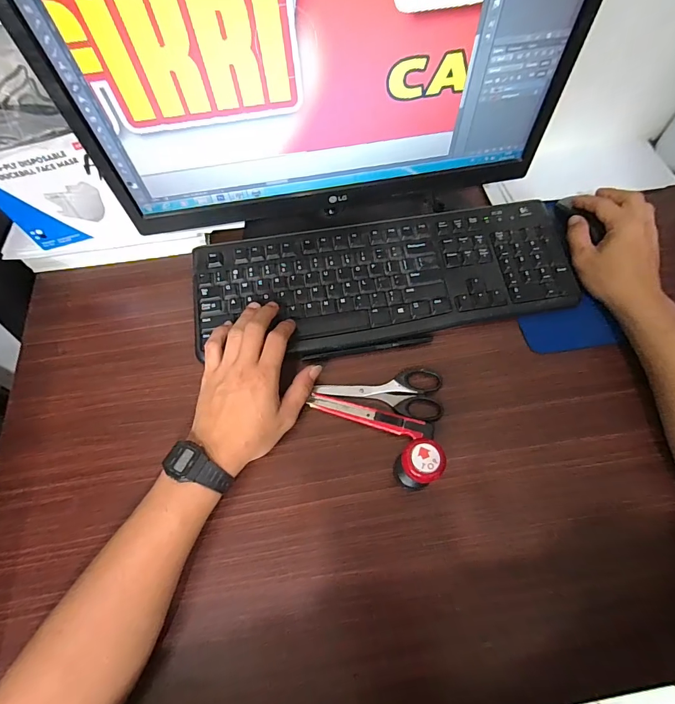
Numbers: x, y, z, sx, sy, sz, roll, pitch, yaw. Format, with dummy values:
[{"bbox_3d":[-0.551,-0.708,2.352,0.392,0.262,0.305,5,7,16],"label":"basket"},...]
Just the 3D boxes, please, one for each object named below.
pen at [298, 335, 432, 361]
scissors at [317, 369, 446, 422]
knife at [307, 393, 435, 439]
[{"bbox_3d":[0.035,-0.004,0.425,0.145,0.006,0.007,-9,72,-3],"label":"pen"},{"bbox_3d":[0.045,0.042,0.406,0.131,0.006,0.054,3,72,1],"label":"scissors"},{"bbox_3d":[0.034,0.066,0.391,0.129,0.011,0.020,15,72,5],"label":"knife"}]

